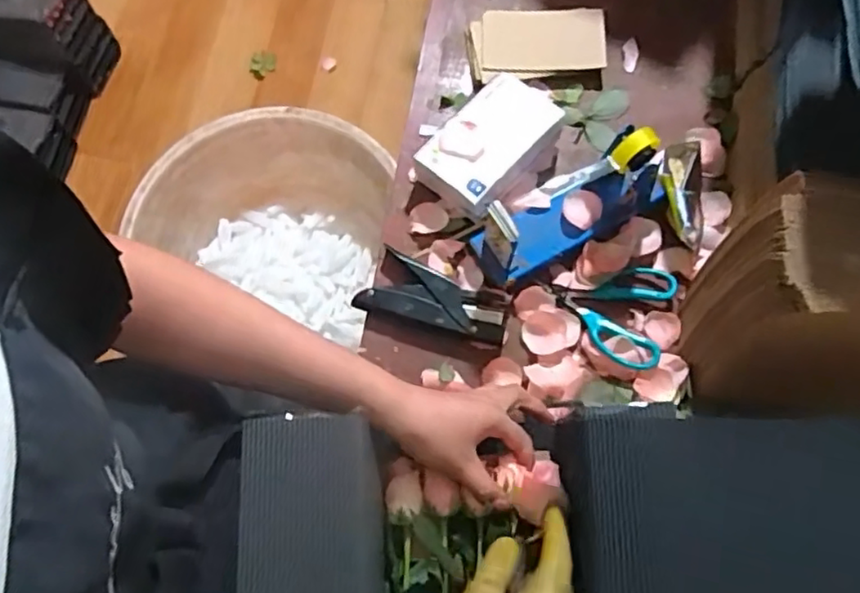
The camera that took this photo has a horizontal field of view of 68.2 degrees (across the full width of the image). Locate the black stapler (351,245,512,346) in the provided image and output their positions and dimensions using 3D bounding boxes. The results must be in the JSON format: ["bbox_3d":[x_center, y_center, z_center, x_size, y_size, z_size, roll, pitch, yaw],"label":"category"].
[{"bbox_3d":[0.006,0.000,0.648,0.151,0.021,0.066,15,73,6],"label":"black stapler"}]

